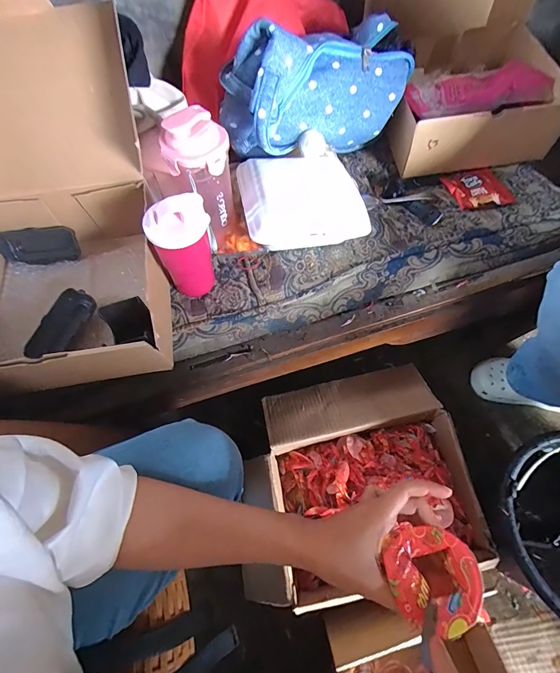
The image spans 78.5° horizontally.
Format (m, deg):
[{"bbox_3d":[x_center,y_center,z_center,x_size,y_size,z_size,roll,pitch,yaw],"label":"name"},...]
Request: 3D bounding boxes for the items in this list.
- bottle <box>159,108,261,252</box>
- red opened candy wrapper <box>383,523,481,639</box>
[{"bbox_3d":[-0.096,-0.203,0.488,0.086,0.194,0.093,-24,66,-8],"label":"bottle"},{"bbox_3d":[0.125,0.199,0.283,0.077,0.011,0.071,-1,65,3],"label":"red opened candy wrapper"}]

